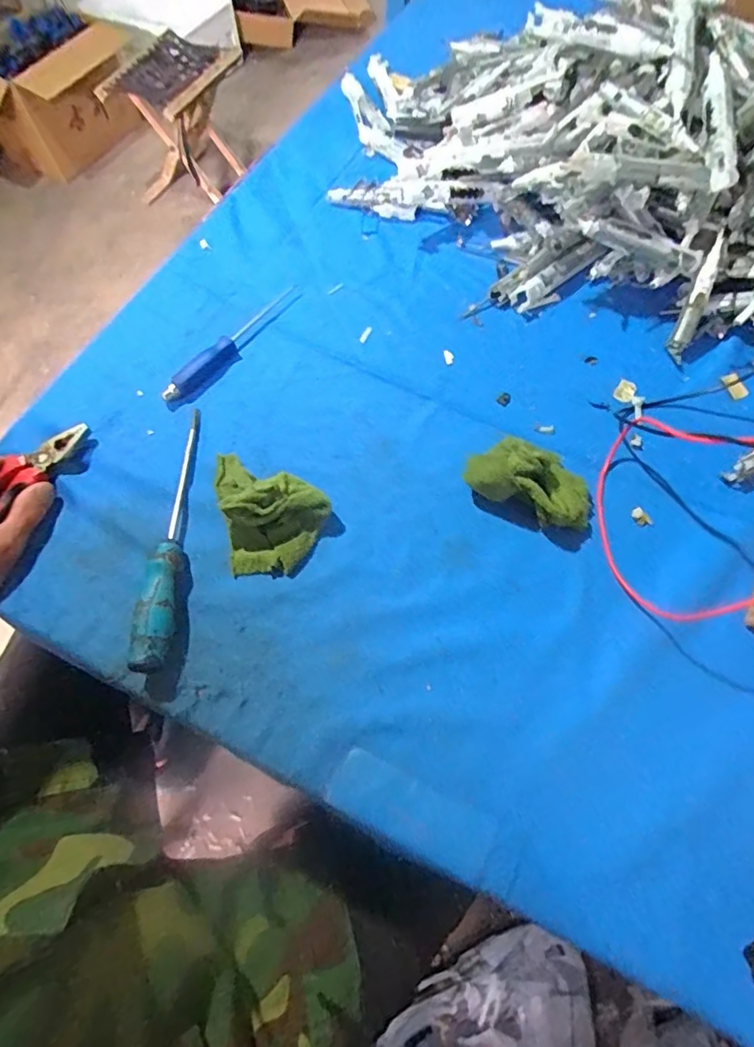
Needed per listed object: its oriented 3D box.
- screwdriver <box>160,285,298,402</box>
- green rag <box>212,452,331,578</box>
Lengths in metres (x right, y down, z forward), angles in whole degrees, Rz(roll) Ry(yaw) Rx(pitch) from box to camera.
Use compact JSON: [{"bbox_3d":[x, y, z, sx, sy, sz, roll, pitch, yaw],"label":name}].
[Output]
[{"bbox_3d":[-0.148,-0.189,0.549,0.029,0.016,0.187,38,72,18],"label":"screwdriver"},{"bbox_3d":[-0.093,-0.023,0.455,0.091,0.041,0.128,-18,65,-5],"label":"green rag"}]

